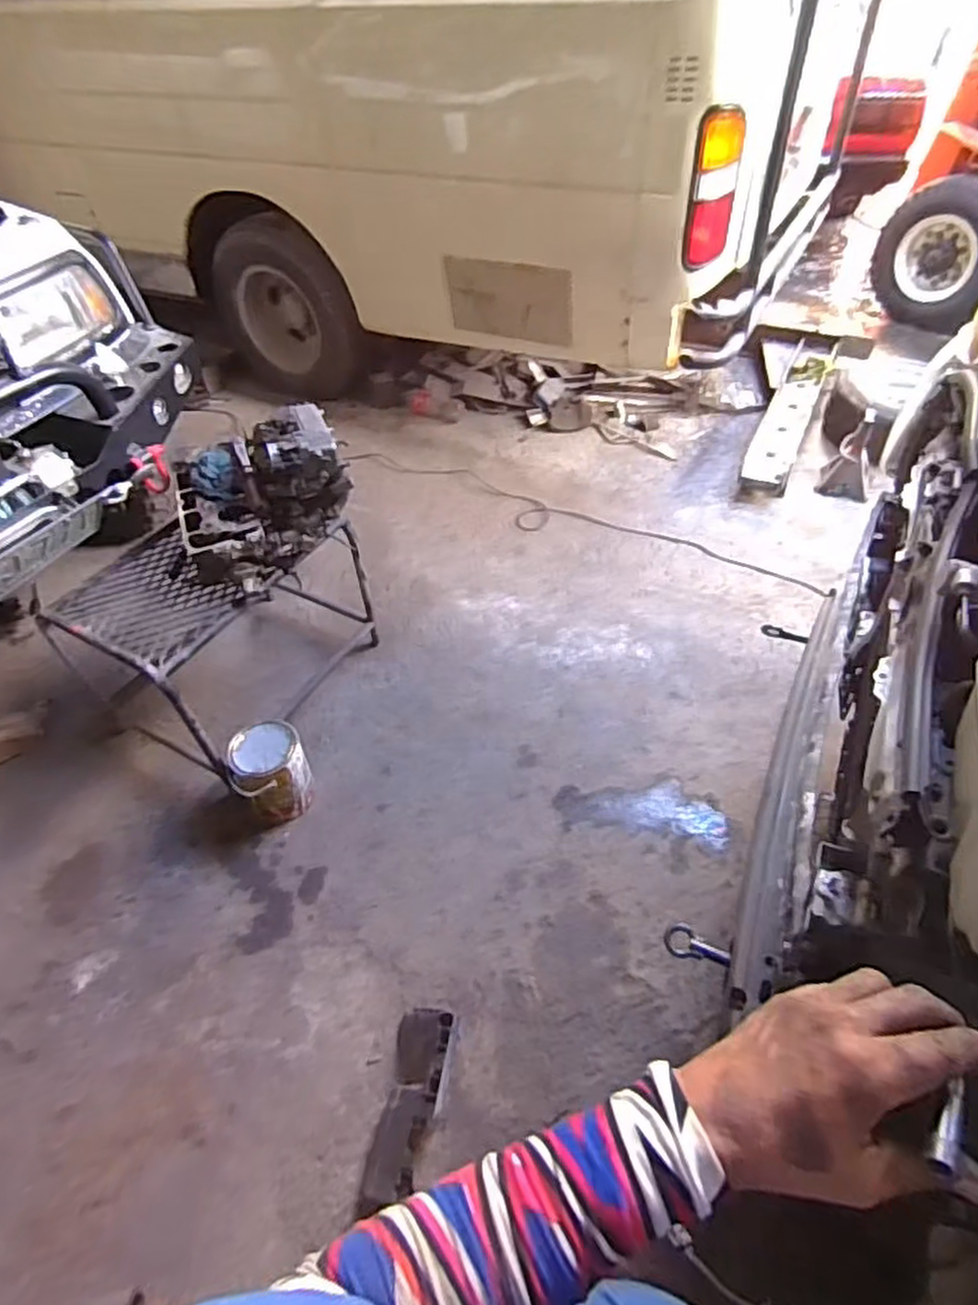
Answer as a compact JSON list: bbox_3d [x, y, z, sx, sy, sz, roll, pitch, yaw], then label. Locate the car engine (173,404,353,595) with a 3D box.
[{"bbox_3d":[-0.529,-0.372,1.627,0.393,0.261,0.363,-20,49,-15],"label":"car engine"}]

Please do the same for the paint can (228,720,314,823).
[{"bbox_3d":[-0.524,0.287,1.687,0.168,0.190,0.162,-2,47,2],"label":"paint can"}]

